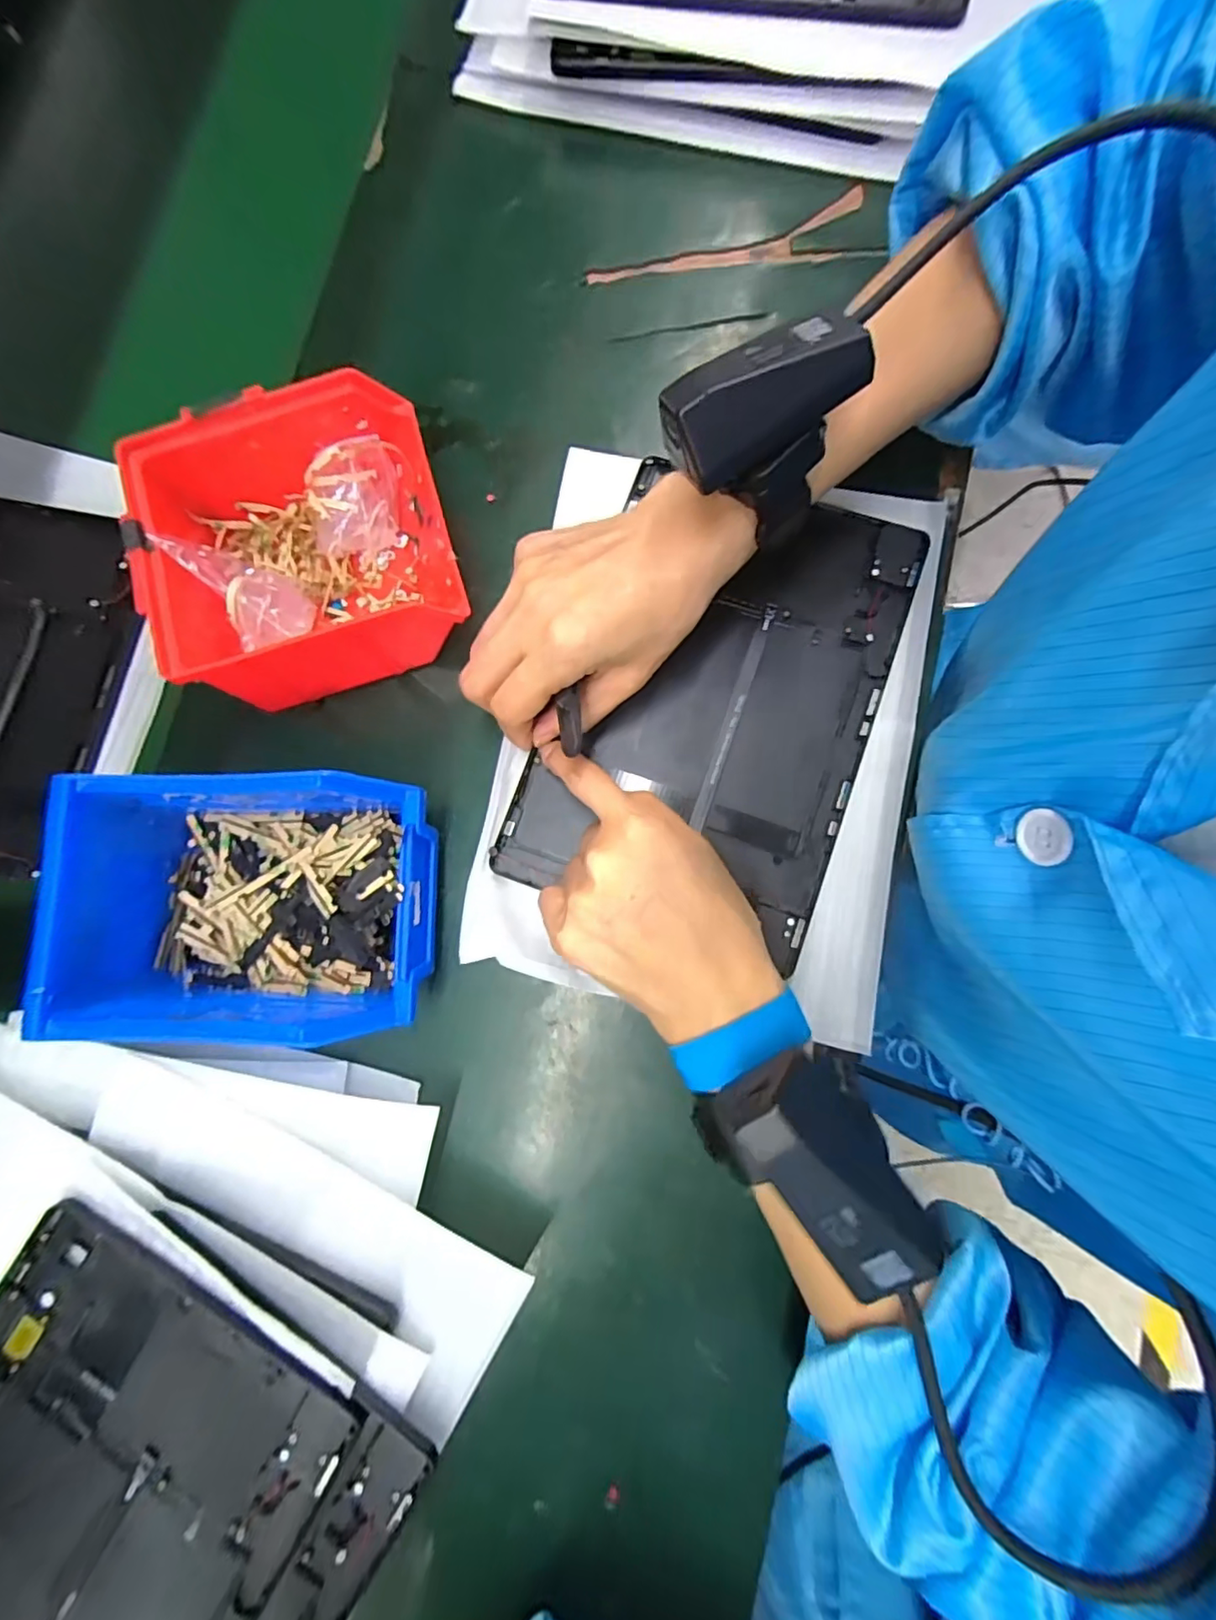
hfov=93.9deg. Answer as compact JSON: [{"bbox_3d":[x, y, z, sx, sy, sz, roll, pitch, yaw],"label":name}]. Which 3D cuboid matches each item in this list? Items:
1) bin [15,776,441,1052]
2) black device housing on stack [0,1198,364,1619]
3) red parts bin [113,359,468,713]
[{"bbox_3d":[-0.153,0.043,0.258,0.142,0.077,0.112,-1,82,5],"label":"bin"},{"bbox_3d":[-0.217,0.296,0.214,0.152,0.008,0.229,29,81,6],"label":"black device housing on stack"},{"bbox_3d":[-0.143,-0.124,0.282,0.133,0.070,0.127,-17,81,3],"label":"red parts bin"}]

